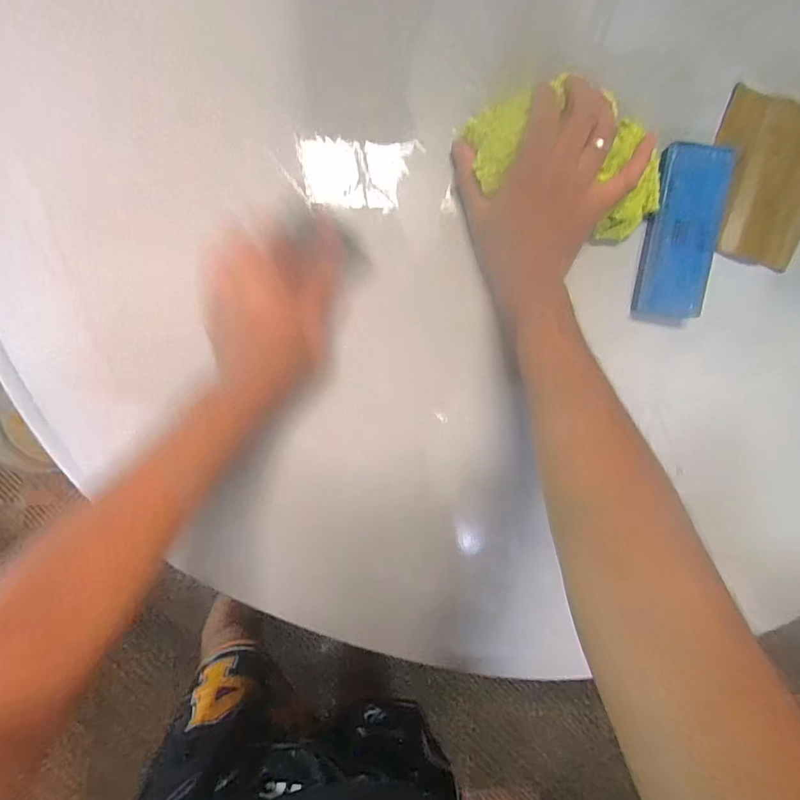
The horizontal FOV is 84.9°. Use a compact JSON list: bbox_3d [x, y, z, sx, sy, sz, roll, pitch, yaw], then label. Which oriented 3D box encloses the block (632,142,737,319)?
[{"bbox_3d":[0.247,-0.145,0.384,0.053,0.027,0.141,7,99,-5],"label":"block"}]

